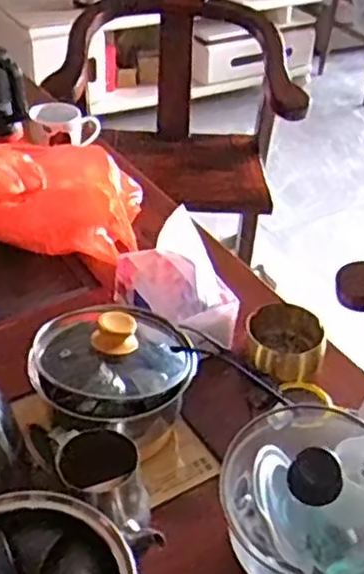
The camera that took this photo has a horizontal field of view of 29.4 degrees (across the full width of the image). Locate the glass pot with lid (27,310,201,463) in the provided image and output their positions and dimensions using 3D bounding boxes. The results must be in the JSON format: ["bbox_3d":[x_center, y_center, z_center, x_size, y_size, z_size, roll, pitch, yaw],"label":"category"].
[{"bbox_3d":[-0.072,0.093,0.710,0.152,0.146,0.133,-3,39,-8],"label":"glass pot with lid"}]

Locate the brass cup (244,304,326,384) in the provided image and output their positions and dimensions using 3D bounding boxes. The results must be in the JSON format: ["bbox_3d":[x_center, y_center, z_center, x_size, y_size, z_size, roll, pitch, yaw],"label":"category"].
[{"bbox_3d":[0.119,0.070,0.819,0.093,0.046,0.097,2,38,-2],"label":"brass cup"}]

